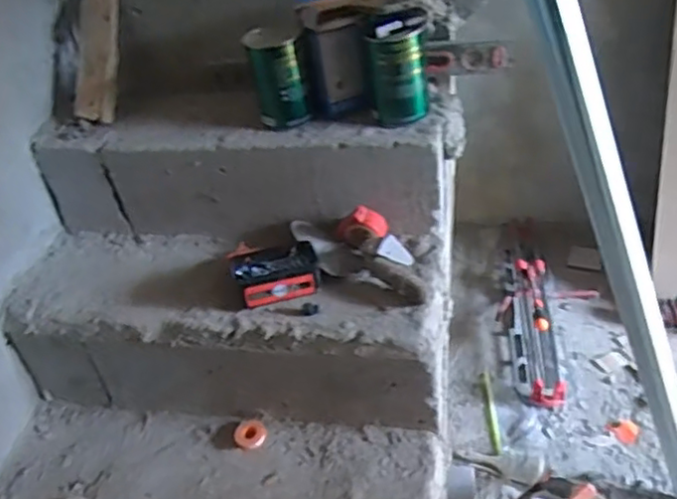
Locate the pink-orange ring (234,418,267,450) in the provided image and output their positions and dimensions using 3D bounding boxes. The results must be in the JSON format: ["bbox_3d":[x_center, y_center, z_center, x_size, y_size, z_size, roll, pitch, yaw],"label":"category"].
[{"bbox_3d":[-0.158,0.334,1.171,0.052,0.024,0.054,-5,36,3],"label":"pink-orange ring"}]

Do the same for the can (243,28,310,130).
[{"bbox_3d":[-0.108,-0.297,1.141,0.080,0.151,0.083,-5,36,3],"label":"can"}]

